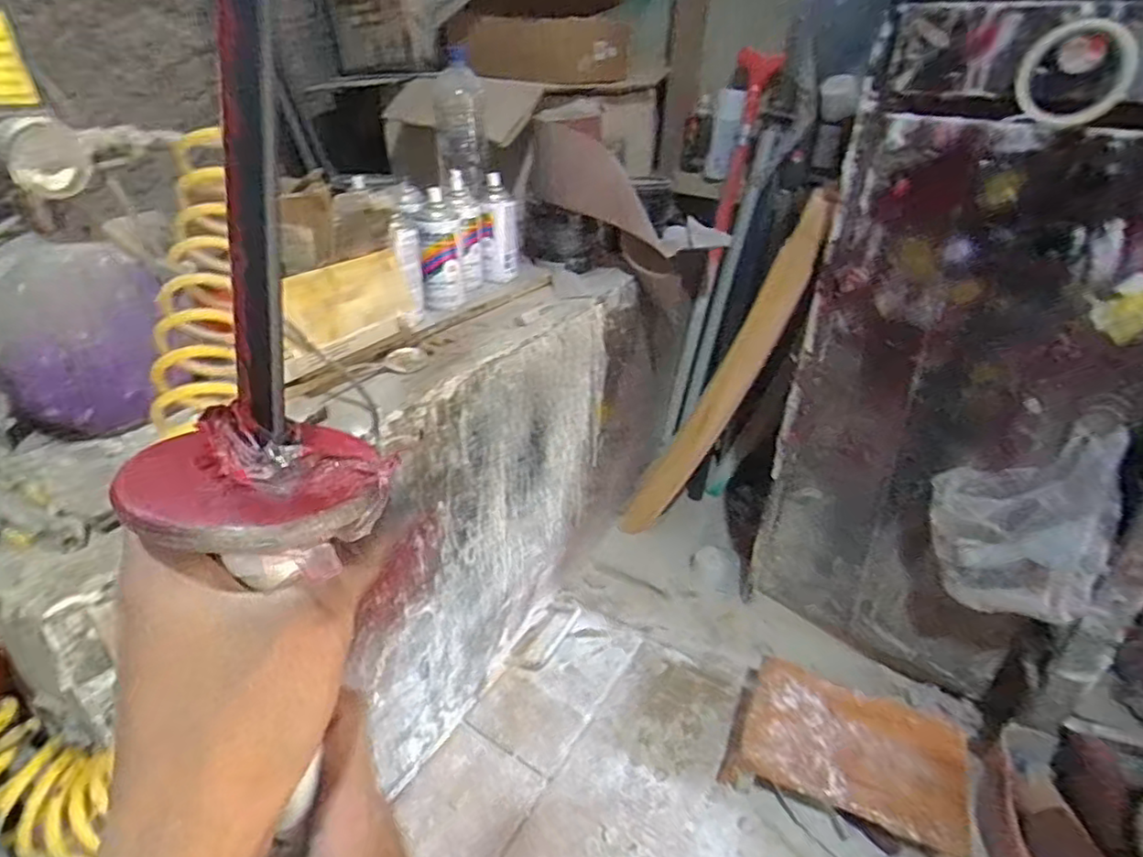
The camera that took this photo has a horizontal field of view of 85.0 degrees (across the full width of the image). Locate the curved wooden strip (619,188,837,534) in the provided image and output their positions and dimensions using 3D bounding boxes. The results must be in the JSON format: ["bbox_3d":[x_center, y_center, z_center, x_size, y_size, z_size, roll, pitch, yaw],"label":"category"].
[{"bbox_3d":[0.258,-0.063,1.098,0.111,0.731,0.086,-25,60,-39],"label":"curved wooden strip"}]

